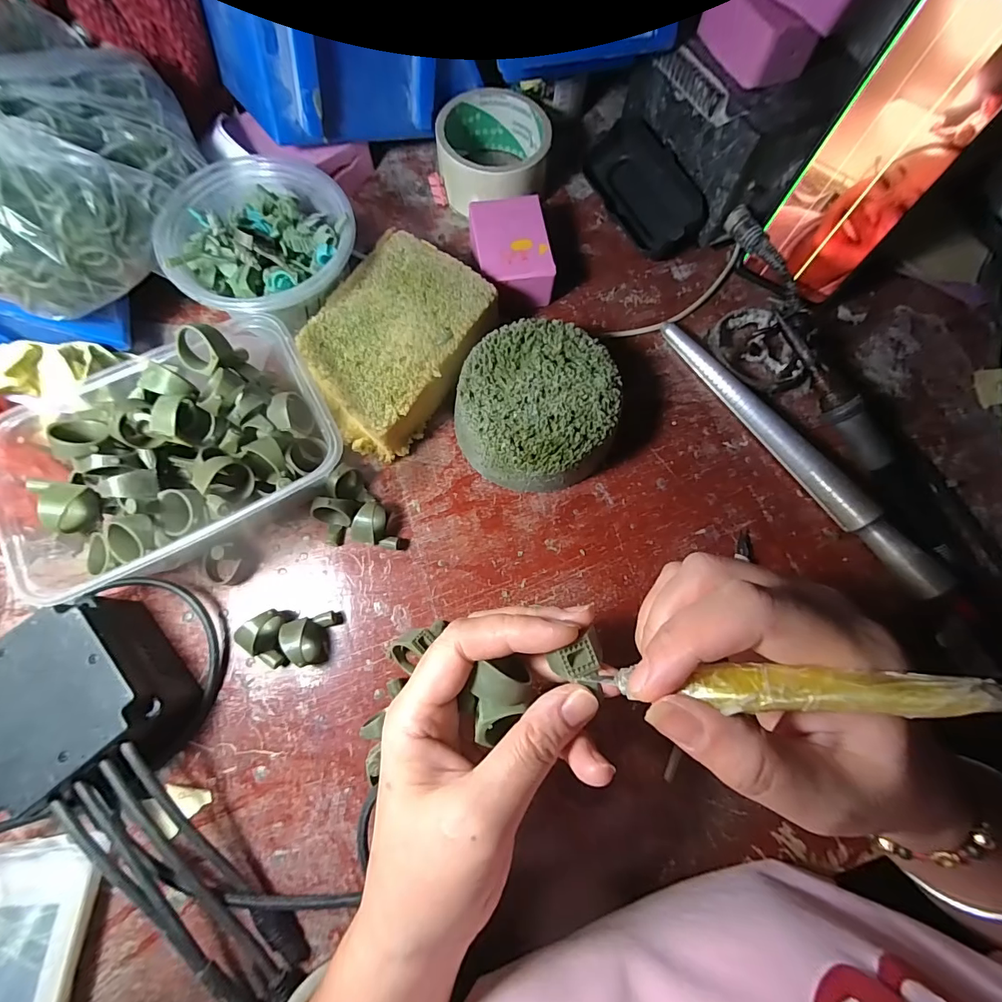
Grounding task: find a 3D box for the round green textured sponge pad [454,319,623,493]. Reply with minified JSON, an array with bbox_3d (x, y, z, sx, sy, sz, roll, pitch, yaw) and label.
[{"bbox_3d":[0.023,-0.061,0.285,0.099,0.044,0.102,0,75,-1],"label":"round green textured sponge pad"}]

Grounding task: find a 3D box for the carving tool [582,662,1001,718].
[{"bbox_3d":[0.090,0.055,0.129,0.139,0.017,0.010,-15,72,35],"label":"carving tool"}]

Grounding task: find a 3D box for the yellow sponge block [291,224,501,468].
[{"bbox_3d":[-0.071,-0.102,0.294,0.093,0.043,0.131,36,77,7],"label":"yellow sponge block"}]

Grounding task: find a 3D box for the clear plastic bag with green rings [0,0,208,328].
[{"bbox_3d":[-0.263,-0.197,0.240,0.124,0.068,0.176,7,75,0],"label":"clear plastic bag with green rings"}]

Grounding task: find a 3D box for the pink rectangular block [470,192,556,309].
[{"bbox_3d":[0.007,-0.181,0.324,0.054,0.035,0.080,-10,76,-4],"label":"pink rectangular block"}]

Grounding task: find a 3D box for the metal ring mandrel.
[{"bbox_3d":[0.198,-0.036,0.294,0.020,0.025,0.240,-37,79,-10],"label":"metal ring mandrel"}]

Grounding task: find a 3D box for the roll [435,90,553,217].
[{"bbox_3d":[-0.006,-0.272,0.344,0.086,0.044,0.094,0,75,-1],"label":"roll"}]

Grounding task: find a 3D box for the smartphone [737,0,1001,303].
[{"bbox_3d":[0.230,-0.207,0.270,0.071,0.155,0.005,33,58,9],"label":"smartphone"}]

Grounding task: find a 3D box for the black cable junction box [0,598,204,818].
[{"bbox_3d":[-0.214,0.105,0.228,0.092,0.051,0.081,41,78,9],"label":"black cable junction box"}]

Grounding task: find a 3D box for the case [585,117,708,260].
[{"bbox_3d":[0.112,-0.246,0.341,0.027,0.052,0.119,-16,73,-52],"label":"case"}]

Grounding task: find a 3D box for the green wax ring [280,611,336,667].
[{"bbox_3d":[-0.110,0.081,0.252,0.025,0.025,0.026,0,75,-1],"label":"green wax ring"}]

